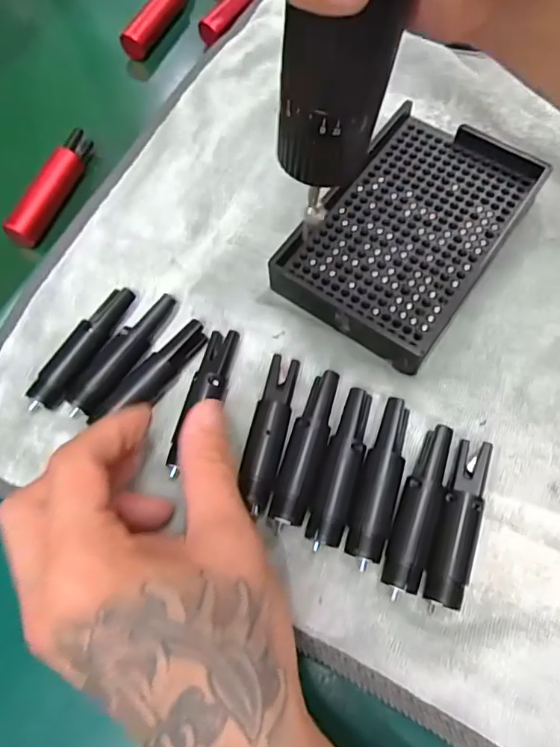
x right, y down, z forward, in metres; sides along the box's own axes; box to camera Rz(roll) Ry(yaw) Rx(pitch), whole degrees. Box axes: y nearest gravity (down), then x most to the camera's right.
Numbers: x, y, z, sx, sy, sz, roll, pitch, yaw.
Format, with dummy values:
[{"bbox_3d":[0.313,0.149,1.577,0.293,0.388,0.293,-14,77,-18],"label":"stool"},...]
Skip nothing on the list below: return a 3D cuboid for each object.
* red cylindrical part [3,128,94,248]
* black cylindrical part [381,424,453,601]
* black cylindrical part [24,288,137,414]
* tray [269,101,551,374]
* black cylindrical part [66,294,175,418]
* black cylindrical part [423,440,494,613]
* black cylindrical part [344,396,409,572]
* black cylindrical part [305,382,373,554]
[{"bbox_3d":[-0.140,-0.116,0.310,0.015,0.015,0.086,17,69,8],"label":"red cylindrical part"},{"bbox_3d":[0.060,0.057,0.219,0.016,0.016,0.071,17,69,8],"label":"black cylindrical part"},{"bbox_3d":[-0.097,-0.013,0.254,0.017,0.014,0.072,27,70,12],"label":"black cylindrical part"},{"bbox_3d":[0.069,-0.079,0.273,0.090,0.019,0.137,34,72,14],"label":"tray"},{"bbox_3d":[-0.078,-0.010,0.253,0.018,0.014,0.073,26,70,11],"label":"black cylindrical part"},{"bbox_3d":[0.076,0.064,0.219,0.016,0.014,0.070,19,69,9],"label":"black cylindrical part"},{"bbox_3d":[0.044,0.046,0.224,0.016,0.013,0.071,16,68,7],"label":"black cylindrical part"},{"bbox_3d":[0.028,0.040,0.226,0.016,0.011,0.070,14,68,7],"label":"black cylindrical part"}]

